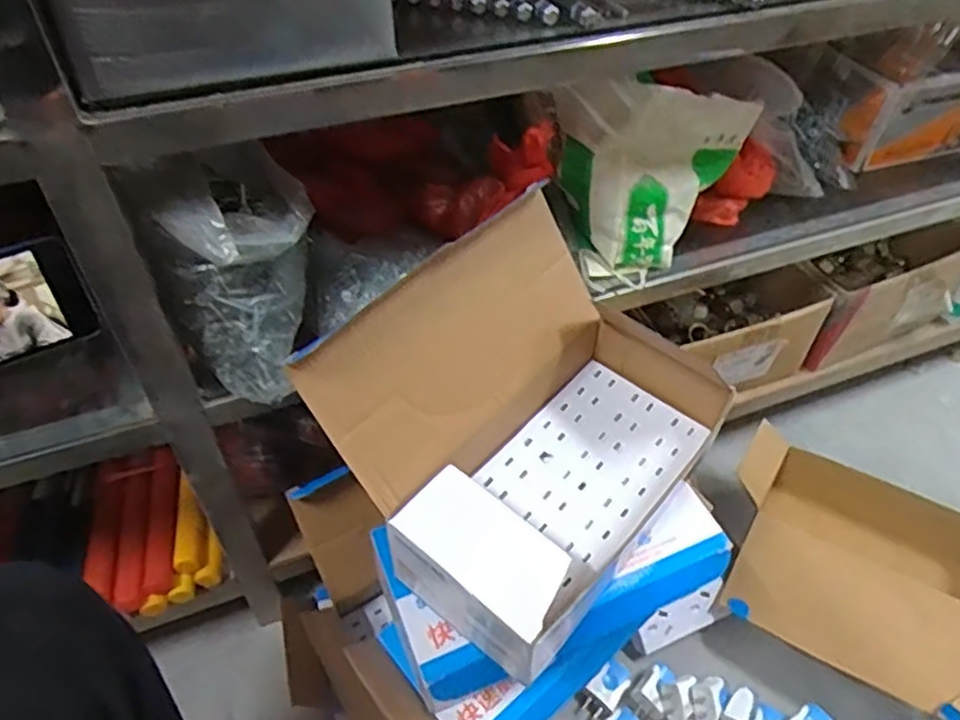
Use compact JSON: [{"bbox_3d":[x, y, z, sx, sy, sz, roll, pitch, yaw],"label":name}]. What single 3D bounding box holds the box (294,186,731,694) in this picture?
[{"bbox_3d":[0.038,0.034,0.450,0.173,0.153,0.231,32,53,26],"label":"box"}]

